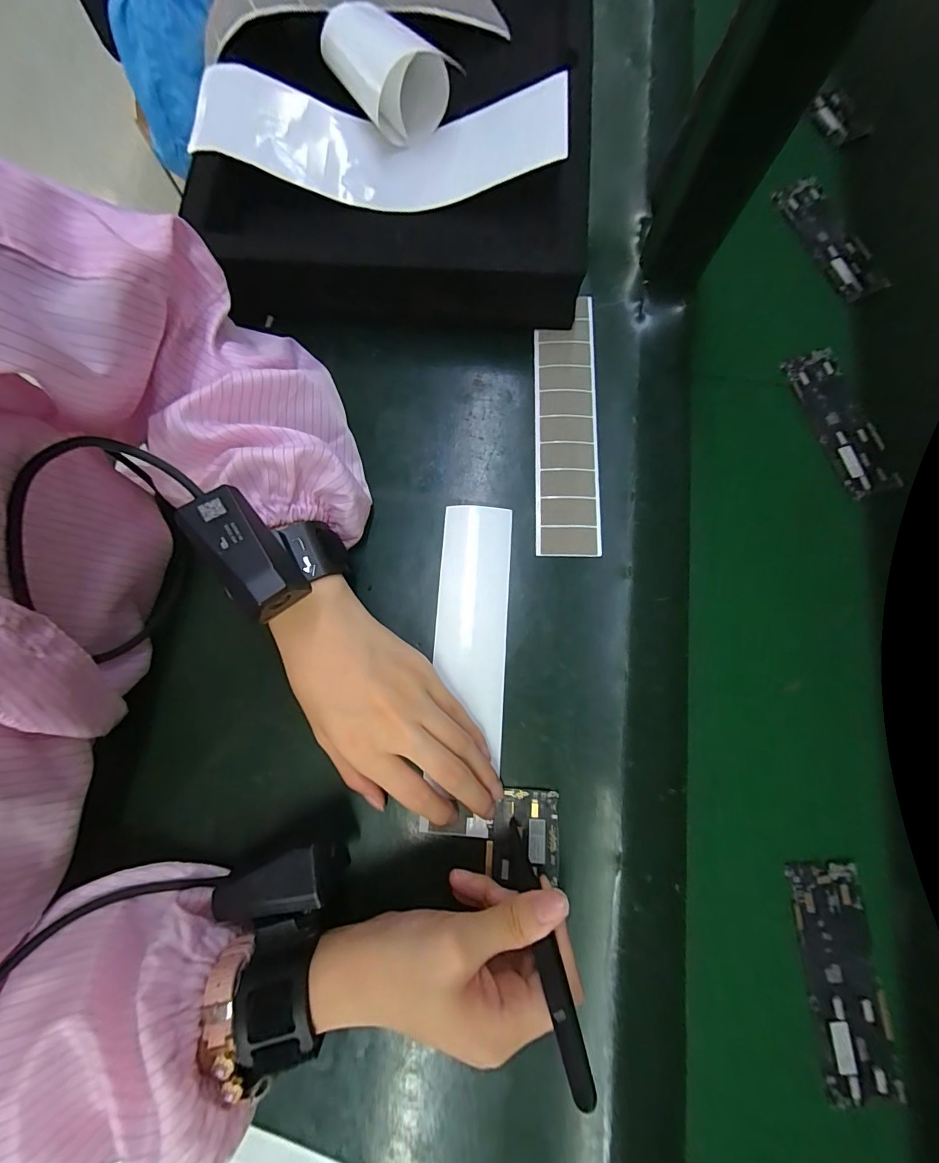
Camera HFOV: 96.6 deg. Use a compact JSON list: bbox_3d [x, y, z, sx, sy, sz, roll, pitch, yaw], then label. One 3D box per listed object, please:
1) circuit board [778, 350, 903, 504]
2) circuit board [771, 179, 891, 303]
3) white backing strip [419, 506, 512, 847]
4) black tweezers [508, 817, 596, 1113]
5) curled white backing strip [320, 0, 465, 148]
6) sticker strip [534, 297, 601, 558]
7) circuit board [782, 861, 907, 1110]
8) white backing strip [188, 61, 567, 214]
[{"bbox_3d":[0.288,-0.123,0.322,0.042,0.008,0.119,-20,80,-4],"label":"circuit board"},{"bbox_3d":[0.305,-0.288,0.350,0.040,0.007,0.116,-24,81,-5],"label":"circuit board"},{"bbox_3d":[0.000,0.054,0.284,0.049,0.006,0.216,5,81,-5],"label":"white backing strip"},{"bbox_3d":[0.035,0.179,0.213,0.014,0.115,0.009,-15,115,-4],"label":"black tweezers"},{"bbox_3d":[-0.065,-0.421,0.347,0.100,0.051,0.073,40,81,6],"label":"curled white backing strip"},{"bbox_3d":[0.073,-0.118,0.317,0.045,0.004,0.205,1,81,3],"label":"sticker strip"},{"bbox_3d":[0.225,0.238,0.251,0.044,0.006,0.121,-5,80,-2],"label":"circuit board"},{"bbox_3d":[-0.069,-0.358,0.343,0.278,0.053,0.096,2,79,0],"label":"white backing strip"}]

